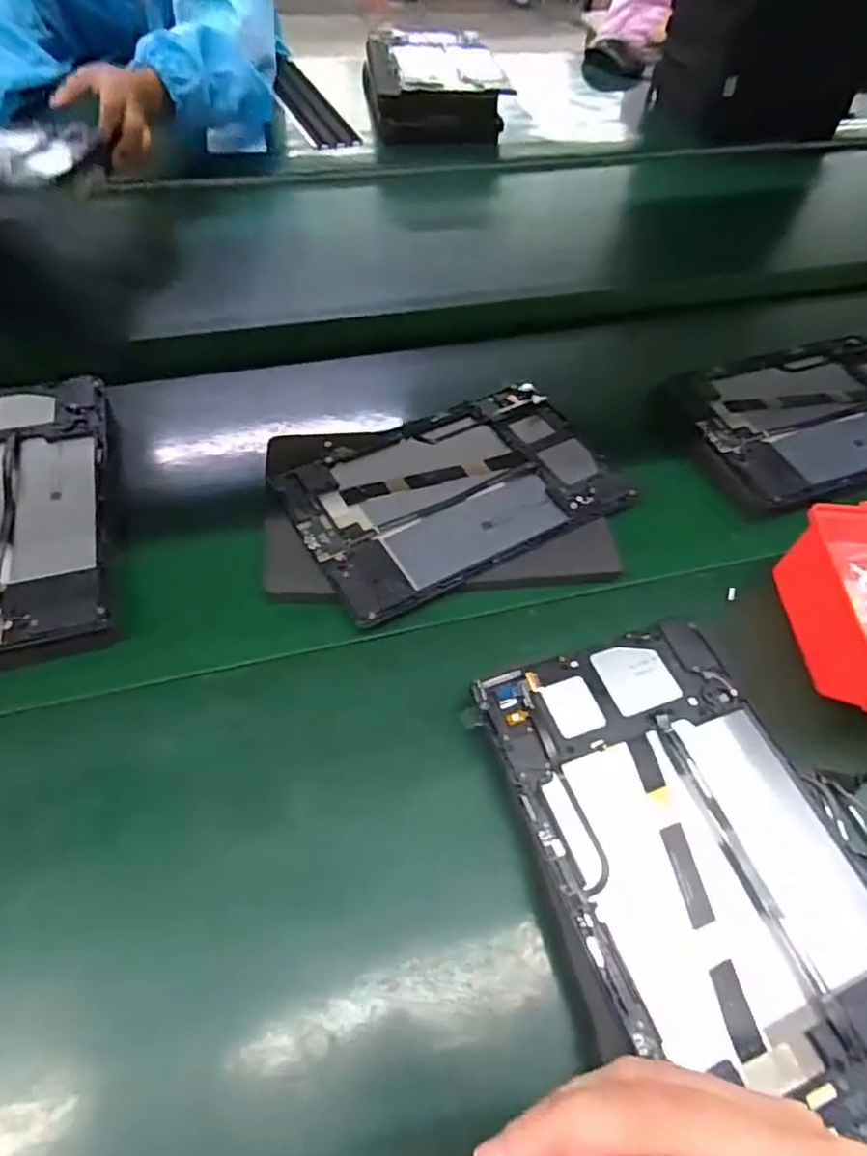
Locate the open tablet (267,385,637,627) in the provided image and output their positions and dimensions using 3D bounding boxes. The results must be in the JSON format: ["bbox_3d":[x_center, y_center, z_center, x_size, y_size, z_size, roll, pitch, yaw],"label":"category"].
[{"bbox_3d":[0.015,-0.067,0.485,0.234,0.007,0.144,-25,60,-19],"label":"open tablet"}]

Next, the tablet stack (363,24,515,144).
[{"bbox_3d":[0.000,-0.667,0.881,0.169,0.068,0.213,-4,55,-7],"label":"tablet stack"}]

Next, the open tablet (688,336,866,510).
[{"bbox_3d":[0.319,-0.138,0.545,0.218,0.016,0.154,-15,57,-13],"label":"open tablet"}]

